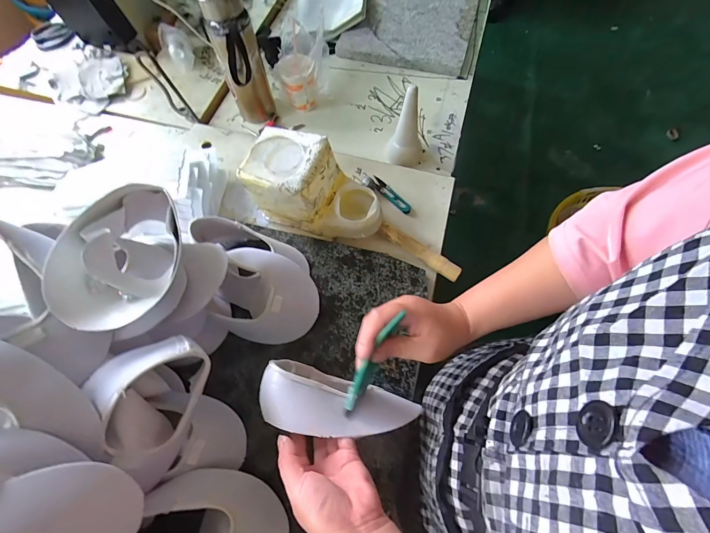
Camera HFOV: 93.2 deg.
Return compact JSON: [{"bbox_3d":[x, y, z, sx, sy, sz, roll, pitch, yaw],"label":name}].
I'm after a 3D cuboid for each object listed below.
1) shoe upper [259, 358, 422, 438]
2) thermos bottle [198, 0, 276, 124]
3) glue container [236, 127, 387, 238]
[{"bbox_3d":[-0.021,0.163,0.400,0.180,0.069,0.069,14,65,-8],"label":"shoe upper"},{"bbox_3d":[-0.215,-0.385,0.640,0.078,0.232,0.095,-18,66,-6],"label":"thermos bottle"},{"bbox_3d":[-0.060,-0.120,0.543,0.205,0.139,0.101,18,67,10],"label":"glue container"}]

